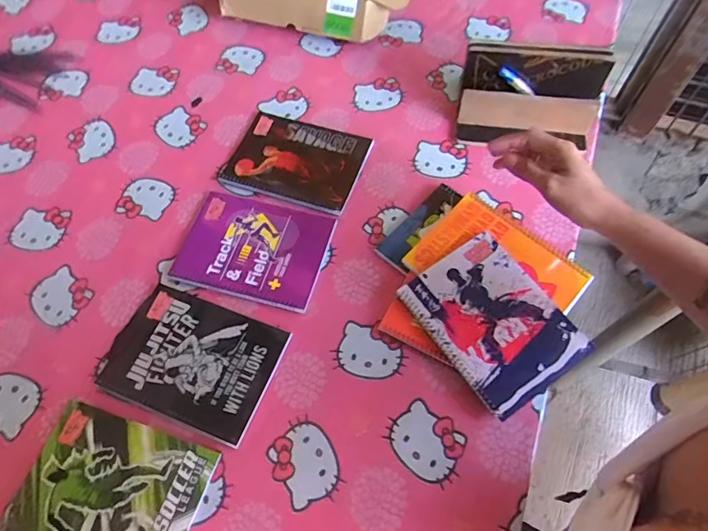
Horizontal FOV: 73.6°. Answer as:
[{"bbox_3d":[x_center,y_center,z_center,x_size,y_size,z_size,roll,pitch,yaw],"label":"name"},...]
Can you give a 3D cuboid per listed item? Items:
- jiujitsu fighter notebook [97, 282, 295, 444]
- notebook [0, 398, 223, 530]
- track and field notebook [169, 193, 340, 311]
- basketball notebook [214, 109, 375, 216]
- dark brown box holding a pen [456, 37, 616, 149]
[{"bbox_3d":[-0.199,0.113,0.584,0.200,0.009,0.144,18,66,12],"label":"jiujitsu fighter notebook"},{"bbox_3d":[-0.266,0.248,0.519,0.195,0.010,0.146,15,65,11],"label":"notebook"},{"bbox_3d":[-0.137,-0.025,0.651,0.193,0.006,0.145,13,65,10],"label":"track and field notebook"},{"bbox_3d":[-0.086,-0.163,0.722,0.192,0.009,0.150,17,66,12],"label":"basketball notebook"},{"bbox_3d":[0.262,-0.247,0.701,0.196,0.142,0.029,6,37,3],"label":"dark brown box holding a pen"}]

